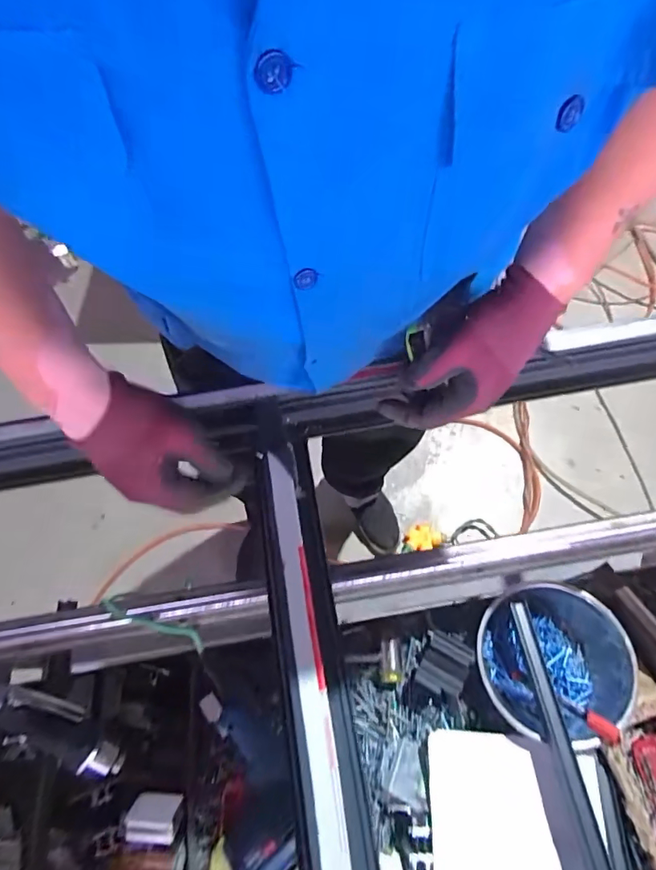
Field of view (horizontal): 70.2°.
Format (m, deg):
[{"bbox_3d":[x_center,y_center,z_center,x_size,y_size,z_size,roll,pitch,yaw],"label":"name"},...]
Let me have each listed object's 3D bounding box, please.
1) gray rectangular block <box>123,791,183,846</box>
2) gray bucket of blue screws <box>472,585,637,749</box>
[{"bbox_3d":[-0.230,0.502,0.610,0.065,0.024,0.057,1,64,2],"label":"gray rectangular block"},{"bbox_3d":[0.326,0.342,0.713,0.221,0.143,0.198,2,65,3],"label":"gray bucket of blue screws"}]

